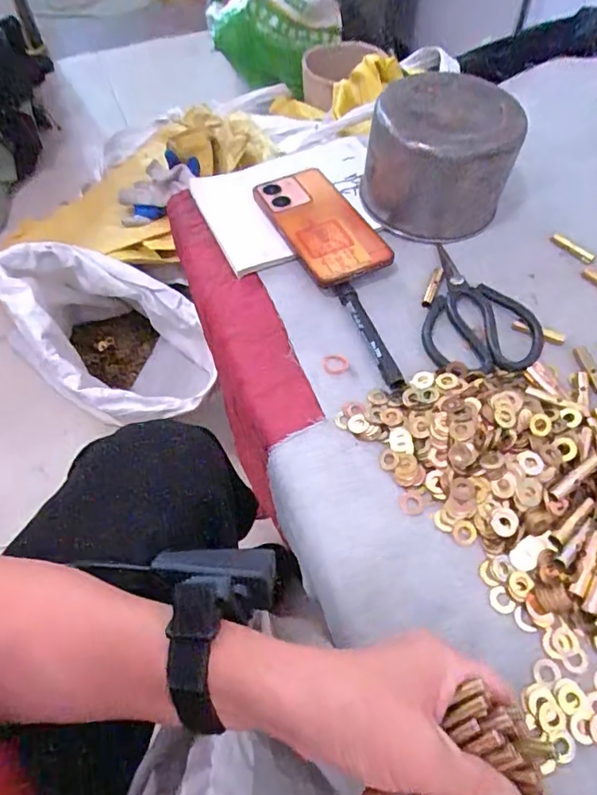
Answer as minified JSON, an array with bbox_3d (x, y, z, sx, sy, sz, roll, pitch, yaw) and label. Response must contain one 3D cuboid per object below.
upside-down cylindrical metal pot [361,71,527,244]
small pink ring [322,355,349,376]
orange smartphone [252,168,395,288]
[{"bbox_3d":[0.136,-0.219,0.497,0.120,0.109,0.111,-30,61,-17],"label":"upside-down cylindrical metal pot"},{"bbox_3d":[0.031,-0.027,0.444,0.021,0.004,0.019,-15,75,4],"label":"small pink ring"},{"bbox_3d":[0.020,-0.170,0.512,0.075,0.013,0.153,-28,63,-7],"label":"orange smartphone"}]

